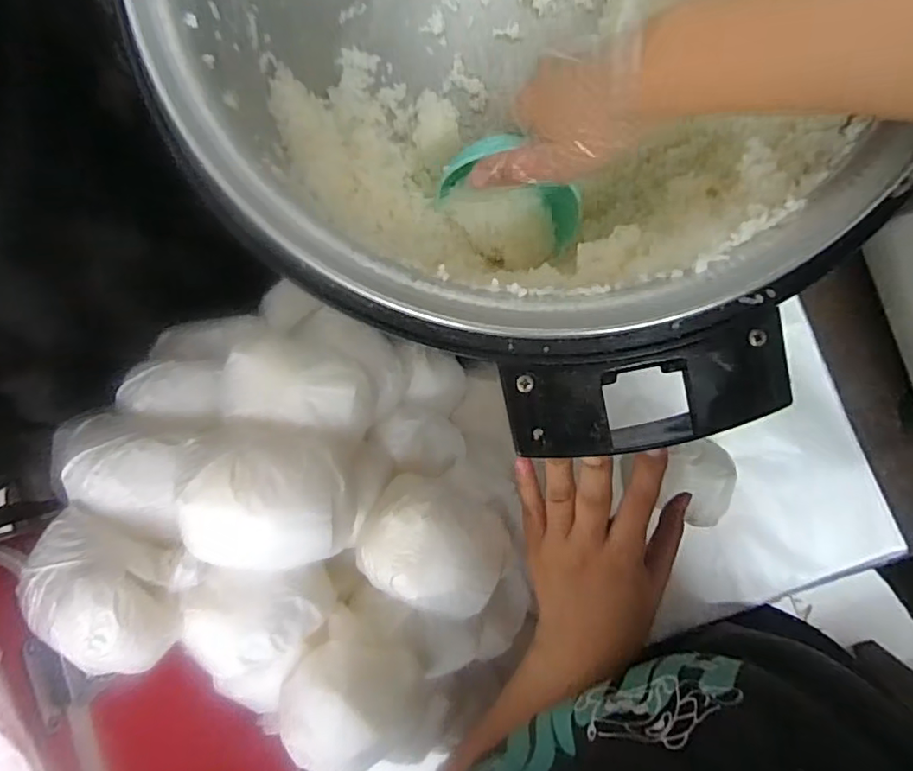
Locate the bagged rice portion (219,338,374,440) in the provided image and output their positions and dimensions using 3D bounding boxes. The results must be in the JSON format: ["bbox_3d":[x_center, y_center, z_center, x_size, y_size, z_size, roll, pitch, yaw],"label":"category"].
[{"bbox_3d":[-0.088,-0.001,0.322,0.078,0.042,0.044,12,92,3],"label":"bagged rice portion"}]

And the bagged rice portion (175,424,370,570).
[{"bbox_3d":[-0.095,0.059,0.293,0.078,0.047,0.073,3,92,4],"label":"bagged rice portion"}]

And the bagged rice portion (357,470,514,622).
[{"bbox_3d":[-0.012,0.095,0.339,0.083,0.055,0.069,28,93,3],"label":"bagged rice portion"}]

